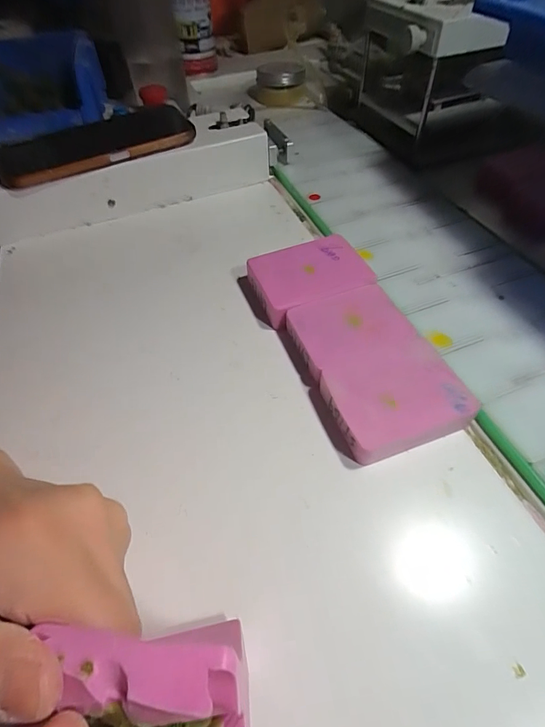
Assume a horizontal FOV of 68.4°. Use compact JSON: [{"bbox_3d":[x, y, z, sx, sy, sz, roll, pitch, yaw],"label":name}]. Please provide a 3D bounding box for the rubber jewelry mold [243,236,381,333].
[{"bbox_3d":[0.025,-0.061,0.281,0.077,0.017,0.056,-22,54,-11],"label":"rubber jewelry mold"}]

